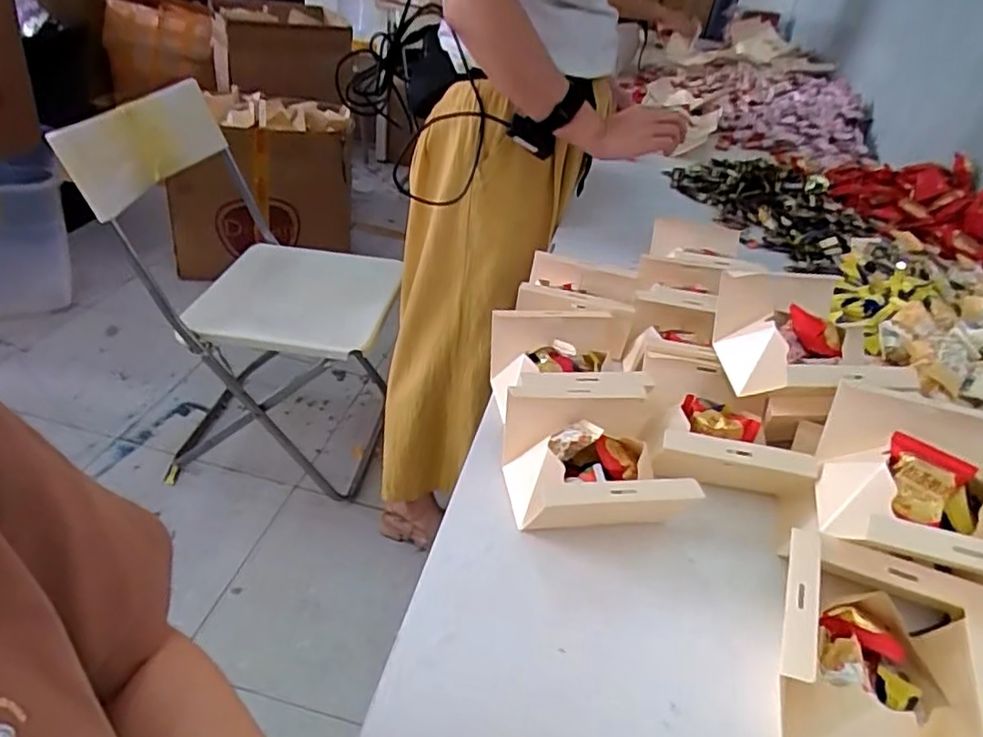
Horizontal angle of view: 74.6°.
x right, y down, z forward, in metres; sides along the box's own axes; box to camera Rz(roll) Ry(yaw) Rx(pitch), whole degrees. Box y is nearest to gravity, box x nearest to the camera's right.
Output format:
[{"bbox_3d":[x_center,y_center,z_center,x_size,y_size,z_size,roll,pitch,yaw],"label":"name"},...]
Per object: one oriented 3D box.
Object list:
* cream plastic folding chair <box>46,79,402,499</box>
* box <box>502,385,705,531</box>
[{"bbox_3d":[-0.447,-0.140,1.351,0.476,0.733,0.457,7,35,-2],"label":"cream plastic folding chair"},{"bbox_3d":[0.087,0.080,0.543,0.140,0.072,0.144,-1,35,-11],"label":"box"}]

